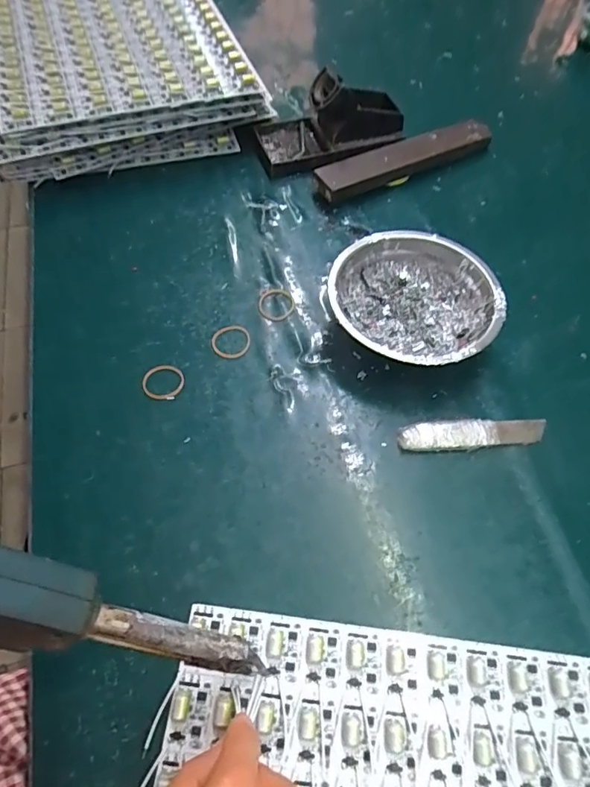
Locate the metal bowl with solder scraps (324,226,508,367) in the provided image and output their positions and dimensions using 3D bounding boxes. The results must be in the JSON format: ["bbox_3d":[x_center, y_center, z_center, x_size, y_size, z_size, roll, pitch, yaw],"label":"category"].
[{"bbox_3d":[0.091,-0.067,0.376,0.120,0.039,0.123,1,60,-1],"label":"metal bowl with solder scraps"}]

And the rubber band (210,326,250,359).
[{"bbox_3d":[-0.050,-0.042,0.379,0.030,0.004,0.032,1,60,-1],"label":"rubber band"}]

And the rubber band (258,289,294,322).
[{"bbox_3d":[-0.015,-0.073,0.396,0.029,0.004,0.032,-9,60,-6],"label":"rubber band"}]

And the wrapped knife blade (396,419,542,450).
[{"bbox_3d":[0.124,0.028,0.339,0.104,0.008,0.021,-2,60,-3],"label":"wrapped knife blade"}]

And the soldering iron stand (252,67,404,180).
[{"bbox_3d":[0.038,-0.267,0.474,0.141,0.066,0.081,-14,61,-10],"label":"soldering iron stand"}]

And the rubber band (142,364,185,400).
[{"bbox_3d":[-0.098,-0.009,0.360,0.031,0.005,0.027,-14,61,-10],"label":"rubber band"}]

